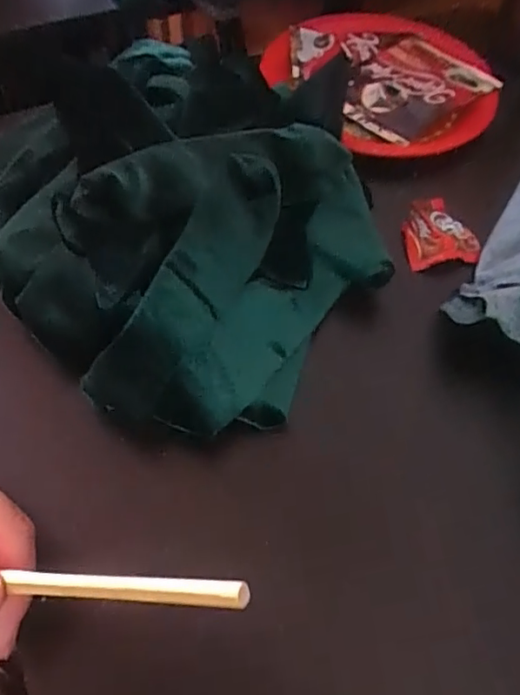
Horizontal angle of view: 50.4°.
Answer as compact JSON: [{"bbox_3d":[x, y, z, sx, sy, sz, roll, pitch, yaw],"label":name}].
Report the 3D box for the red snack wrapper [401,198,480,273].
[{"bbox_3d":[0.102,-0.067,0.319,0.045,0.010,0.043,-6,56,-7],"label":"red snack wrapper"}]

